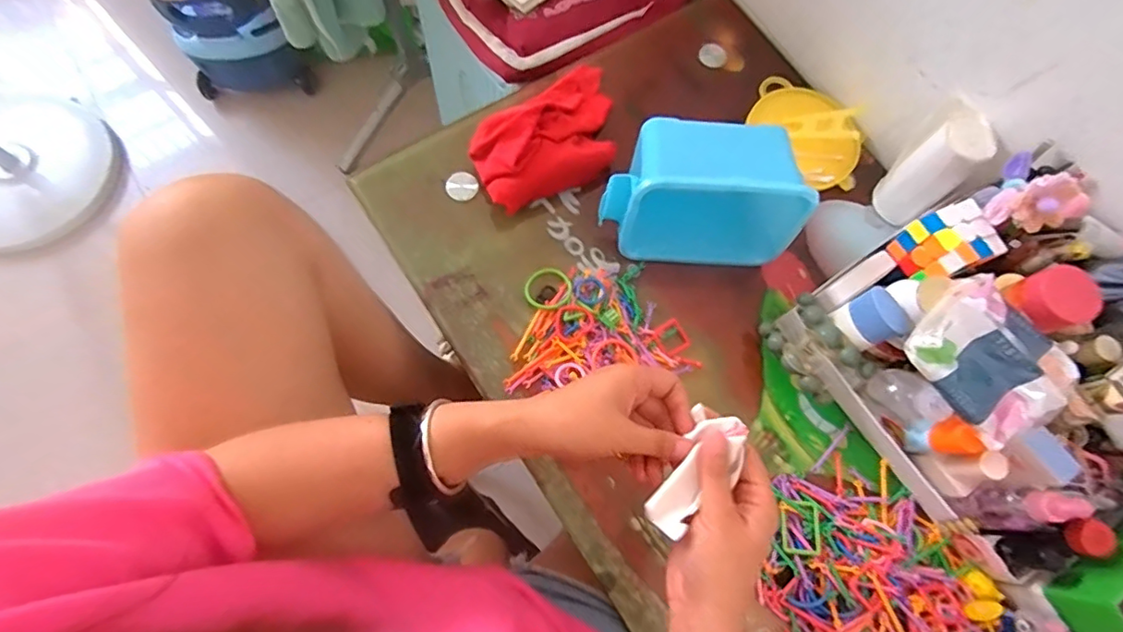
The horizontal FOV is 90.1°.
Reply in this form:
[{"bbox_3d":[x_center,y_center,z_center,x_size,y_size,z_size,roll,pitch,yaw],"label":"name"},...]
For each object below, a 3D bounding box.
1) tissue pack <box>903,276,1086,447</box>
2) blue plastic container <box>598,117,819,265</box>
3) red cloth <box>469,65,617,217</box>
[{"bbox_3d":[0.338,0.034,0.441,0.088,0.040,0.109,-43,80,-15],"label":"tissue pack"},{"bbox_3d":[0.139,-0.125,0.570,0.193,0.127,0.107,3,72,-2],"label":"blue plastic container"},{"bbox_3d":[-0.005,-0.199,0.609,0.208,0.063,0.117,-42,79,-14],"label":"red cloth"}]

